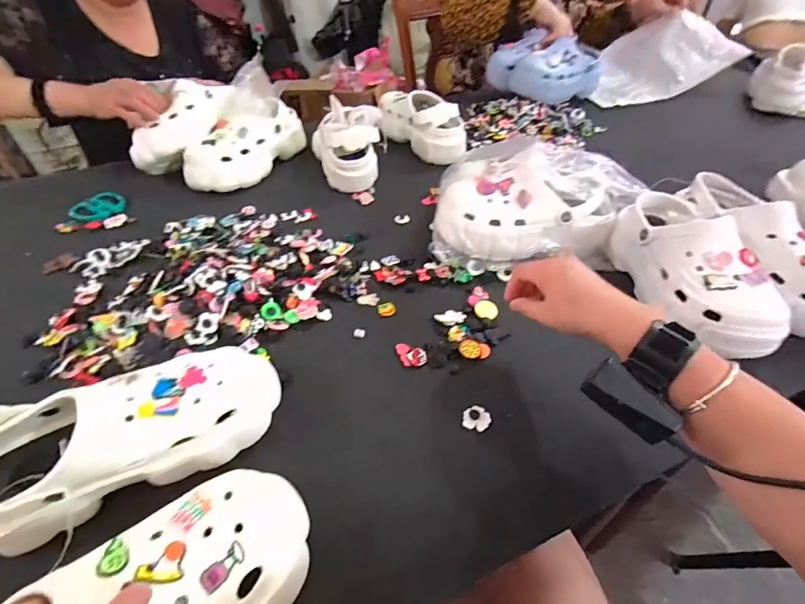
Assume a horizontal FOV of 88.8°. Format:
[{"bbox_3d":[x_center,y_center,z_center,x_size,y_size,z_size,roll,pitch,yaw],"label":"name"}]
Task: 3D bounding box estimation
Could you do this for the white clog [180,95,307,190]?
[{"bbox_3d":[-0.317,-0.309,0.814,0.126,0.095,0.249,14,47,15],"label":"white clog"}]

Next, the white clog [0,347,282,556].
[{"bbox_3d":[-0.253,0.115,0.378,0.263,0.089,0.100,-23,49,-20],"label":"white clog"}]

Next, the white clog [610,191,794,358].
[{"bbox_3d":[0.357,-0.048,0.514,0.098,0.099,0.240,-5,45,-3],"label":"white clog"}]

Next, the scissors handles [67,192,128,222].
[{"bbox_3d":[-0.550,-0.171,0.746,0.098,0.007,0.085,30,53,28],"label":"scissors handles"}]

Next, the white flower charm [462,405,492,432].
[{"bbox_3d":[0.078,0.123,0.435,0.029,0.004,0.028,-4,53,5],"label":"white flower charm"}]

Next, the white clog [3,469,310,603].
[{"bbox_3d":[-0.177,0.215,0.273,0.241,0.082,0.108,-32,53,-27],"label":"white clog"}]

